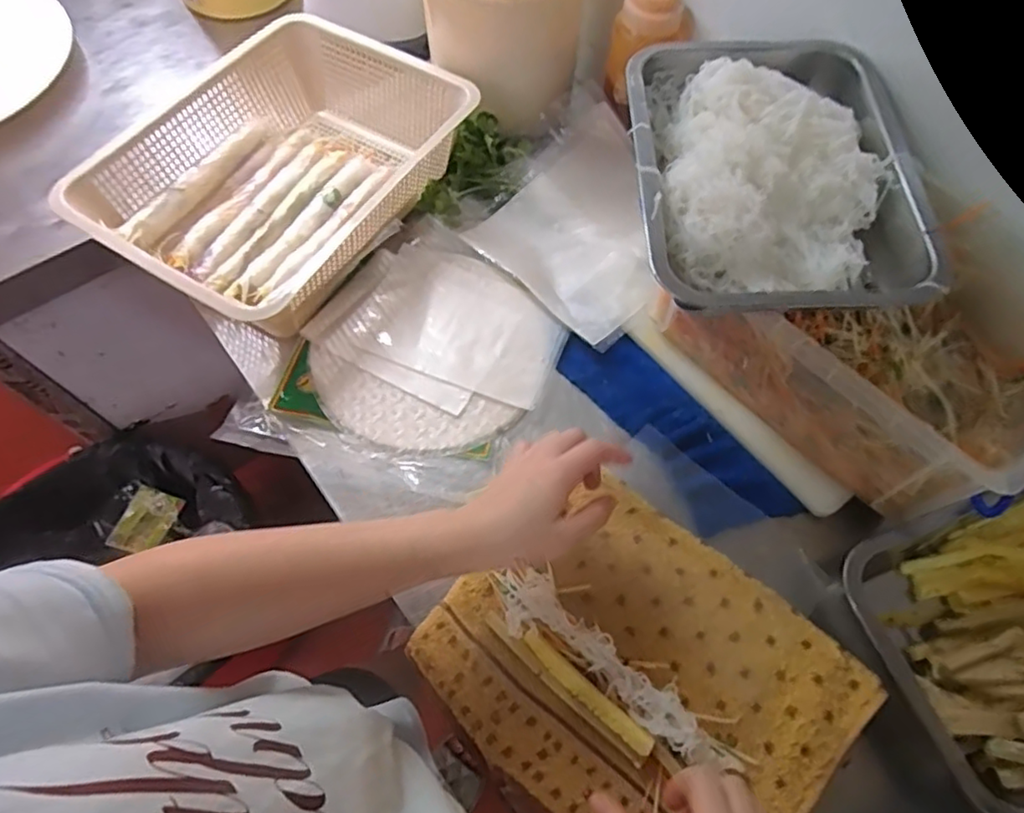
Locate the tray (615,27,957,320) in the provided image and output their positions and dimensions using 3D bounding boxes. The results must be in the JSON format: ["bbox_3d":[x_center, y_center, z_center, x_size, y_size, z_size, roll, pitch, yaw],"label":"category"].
[{"bbox_3d":[0.192,-0.174,0.447,0.203,0.056,0.257,1,63,-1],"label":"tray"}]

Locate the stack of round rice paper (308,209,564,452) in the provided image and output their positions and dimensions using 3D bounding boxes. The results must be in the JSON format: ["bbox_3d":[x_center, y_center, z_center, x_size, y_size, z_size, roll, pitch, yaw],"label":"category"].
[{"bbox_3d":[-0.073,-0.059,0.575,0.210,0.017,0.216,35,68,15],"label":"stack of round rice paper"}]

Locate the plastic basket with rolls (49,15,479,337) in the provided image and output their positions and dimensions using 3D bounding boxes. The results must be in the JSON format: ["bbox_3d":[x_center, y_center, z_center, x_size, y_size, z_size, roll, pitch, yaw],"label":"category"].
[{"bbox_3d":[-0.220,-0.229,0.608,0.252,0.091,0.342,29,66,12],"label":"plastic basket with rolls"}]

